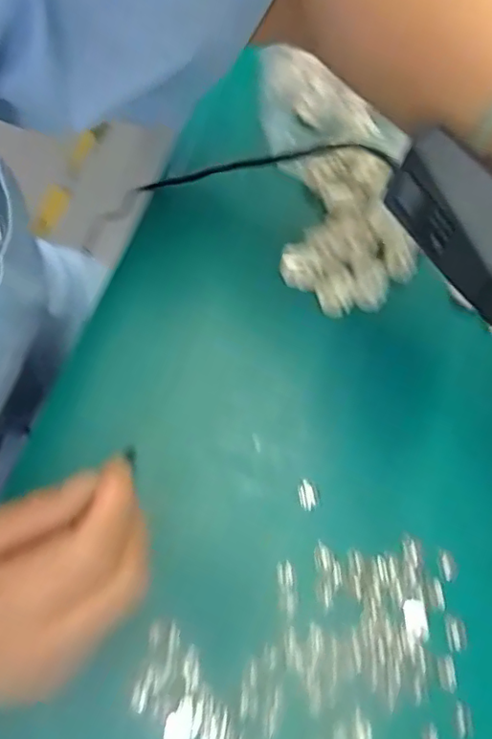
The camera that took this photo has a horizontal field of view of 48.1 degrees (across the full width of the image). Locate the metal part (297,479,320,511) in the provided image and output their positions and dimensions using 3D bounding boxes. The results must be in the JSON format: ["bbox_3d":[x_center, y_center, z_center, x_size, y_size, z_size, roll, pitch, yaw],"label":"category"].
[{"bbox_3d":[0.032,0.063,0.279,0.011,0.004,0.015,-12,70,-7],"label":"metal part"}]

